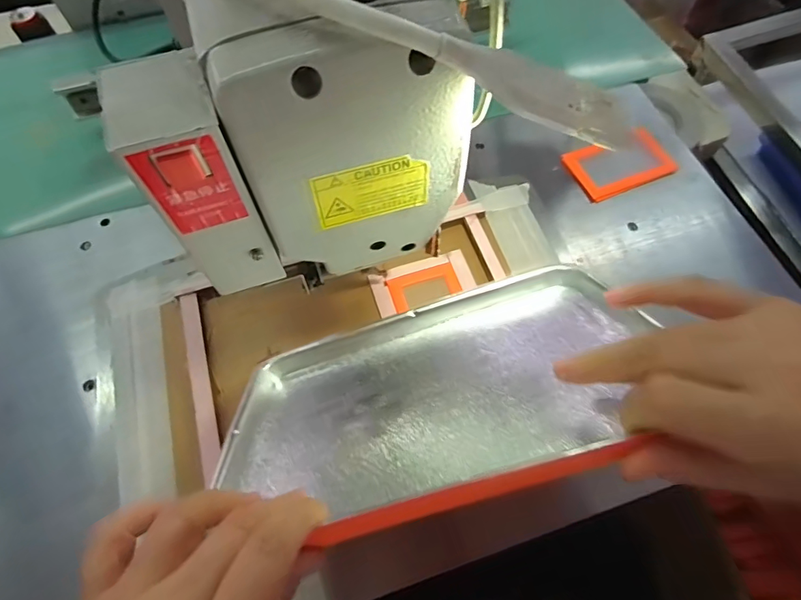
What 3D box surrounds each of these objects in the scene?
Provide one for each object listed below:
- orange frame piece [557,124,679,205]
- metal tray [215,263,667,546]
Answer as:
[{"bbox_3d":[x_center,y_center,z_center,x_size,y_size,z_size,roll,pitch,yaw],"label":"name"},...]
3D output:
[{"bbox_3d":[0.235,-0.144,0.478,0.110,0.011,0.061,-20,77,-7],"label":"orange frame piece"},{"bbox_3d":[0.022,0.051,0.291,0.254,0.016,0.187,-17,26,1],"label":"metal tray"}]

